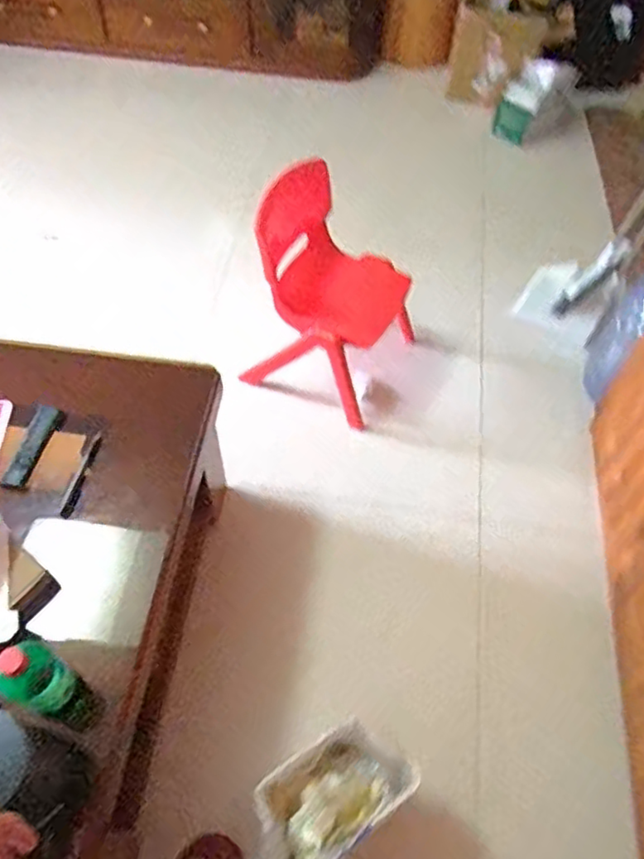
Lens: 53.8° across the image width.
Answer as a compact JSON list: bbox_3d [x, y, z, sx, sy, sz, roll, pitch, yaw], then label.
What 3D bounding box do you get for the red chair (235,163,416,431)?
[{"bbox_3d":[0.038,-0.338,1.593,0.339,0.536,0.369,28,60,15],"label":"red chair"}]

